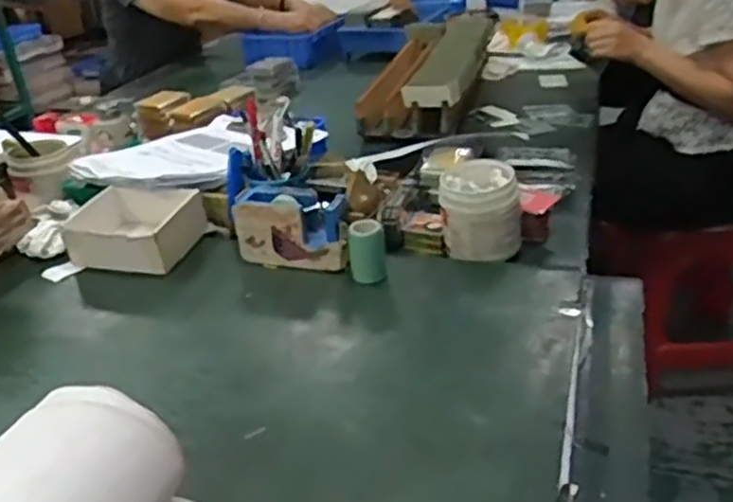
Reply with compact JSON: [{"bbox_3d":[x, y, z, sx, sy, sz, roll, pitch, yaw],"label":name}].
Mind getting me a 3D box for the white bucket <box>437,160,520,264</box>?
[{"bbox_3d":[0.143,-0.055,0.899,0.100,0.093,0.098,0,29,8],"label":"white bucket"}]

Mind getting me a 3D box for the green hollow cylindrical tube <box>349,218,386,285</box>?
[{"bbox_3d":[0.002,0.004,0.825,0.039,0.076,0.030,-5,29,-1],"label":"green hollow cylindrical tube"}]

